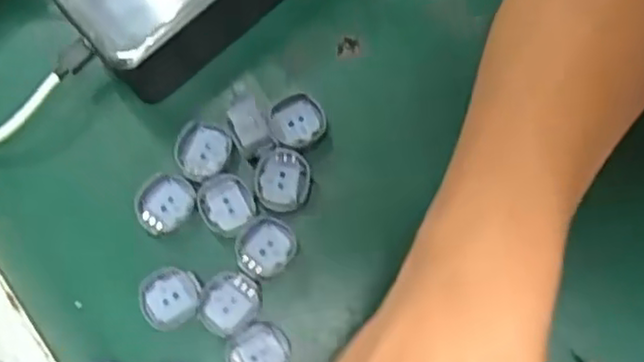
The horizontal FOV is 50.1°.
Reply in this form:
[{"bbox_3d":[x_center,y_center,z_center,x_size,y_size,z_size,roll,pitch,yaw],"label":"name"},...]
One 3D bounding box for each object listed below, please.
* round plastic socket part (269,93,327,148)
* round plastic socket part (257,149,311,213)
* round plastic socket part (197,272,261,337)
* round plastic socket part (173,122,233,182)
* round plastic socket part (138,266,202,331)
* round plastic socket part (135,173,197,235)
[{"bbox_3d":[-0.012,-0.028,0.332,0.026,0.015,0.024,0,79,1],"label":"round plastic socket part"},{"bbox_3d":[-0.018,0.000,0.322,0.024,0.007,0.028,0,79,1],"label":"round plastic socket part"},{"bbox_3d":[-0.043,0.056,0.315,0.027,0.006,0.027,0,79,1],"label":"round plastic socket part"},{"bbox_3d":[-0.057,-0.015,0.328,0.025,0.007,0.028,31,81,7],"label":"round plastic socket part"},{"bbox_3d":[-0.070,0.054,0.319,0.028,0.010,0.027,0,79,1],"label":"round plastic socket part"},{"bbox_3d":[-0.075,0.010,0.329,0.029,0.010,0.026,-27,80,-4],"label":"round plastic socket part"}]

